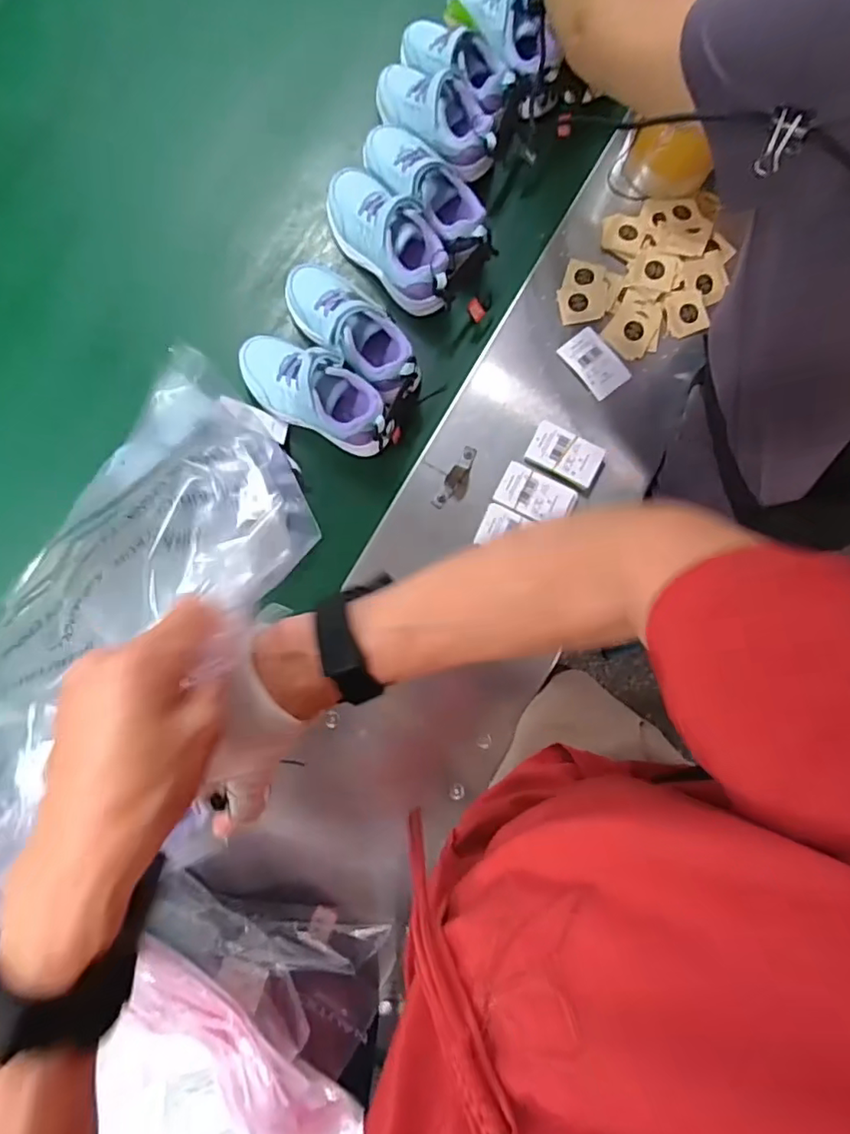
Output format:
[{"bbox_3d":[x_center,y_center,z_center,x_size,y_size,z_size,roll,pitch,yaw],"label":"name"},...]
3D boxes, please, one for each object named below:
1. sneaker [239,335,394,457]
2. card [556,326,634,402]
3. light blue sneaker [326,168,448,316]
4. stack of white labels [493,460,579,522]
[{"bbox_3d":[-0.120,-0.190,0.637,0.182,0.073,0.072,31,81,1],"label":"sneaker"},{"bbox_3d":[0.196,-0.235,0.672,0.049,0.005,0.080,-37,76,0],"label":"card"},{"bbox_3d":[-0.041,-0.376,0.663,0.080,0.061,0.188,-42,86,-8],"label":"light blue sneaker"},{"bbox_3d":[0.123,-0.078,0.645,0.083,0.012,0.052,29,81,1],"label":"stack of white labels"}]

